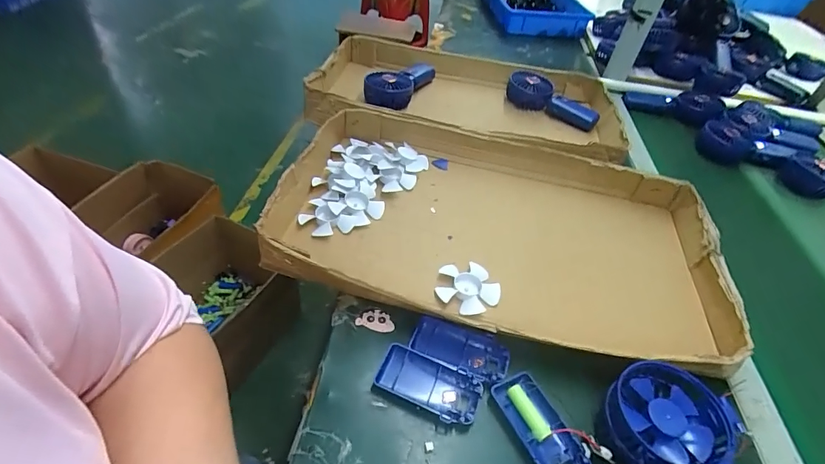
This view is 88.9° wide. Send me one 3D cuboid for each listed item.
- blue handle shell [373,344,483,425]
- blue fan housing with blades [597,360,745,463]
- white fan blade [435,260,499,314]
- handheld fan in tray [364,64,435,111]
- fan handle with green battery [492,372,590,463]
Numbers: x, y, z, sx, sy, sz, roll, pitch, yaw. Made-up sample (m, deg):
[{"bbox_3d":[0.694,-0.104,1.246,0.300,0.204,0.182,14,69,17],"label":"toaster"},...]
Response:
[{"bbox_3d":[0.014,0.141,0.385,0.094,0.016,0.043,21,46,13],"label":"blue handle shell"},{"bbox_3d":[0.214,0.165,0.360,0.092,0.052,0.093,4,44,-4],"label":"blue fan housing with blades"},{"bbox_3d":[0.063,0.060,0.475,0.063,0.014,0.068,4,44,-4],"label":"white fan blade"},{"bbox_3d":[-0.020,-0.287,0.793,0.081,0.044,0.187,21,46,13],"label":"handheld fan in tray"},{"bbox_3d":[0.111,0.169,0.366,0.045,0.021,0.092,-16,49,-22],"label":"fan handle with green battery"}]

